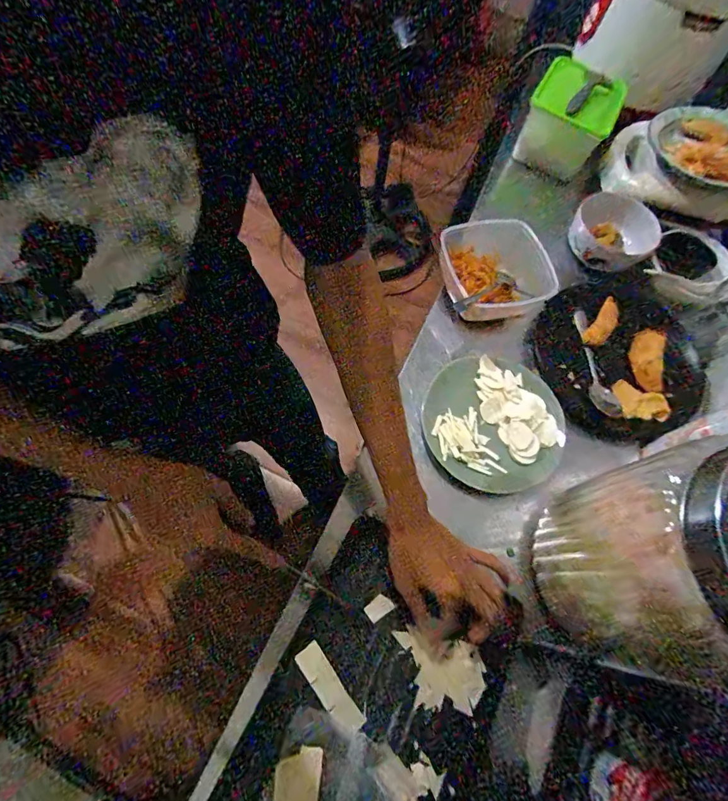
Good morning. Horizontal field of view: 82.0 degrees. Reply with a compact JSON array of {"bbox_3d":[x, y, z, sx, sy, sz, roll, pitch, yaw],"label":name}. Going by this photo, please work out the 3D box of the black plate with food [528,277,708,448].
[{"bbox_3d":[0.401,-0.068,0.668,0.257,0.044,0.259,2,67,-5],"label":"black plate with food"}]

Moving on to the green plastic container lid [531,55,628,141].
[{"bbox_3d":[0.413,-0.579,0.799,0.088,0.054,0.170,-41,73,-20],"label":"green plastic container lid"}]

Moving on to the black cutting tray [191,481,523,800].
[{"bbox_3d":[0.009,0.323,0.450,0.253,0.020,0.341,24,65,8],"label":"black cutting tray"}]

